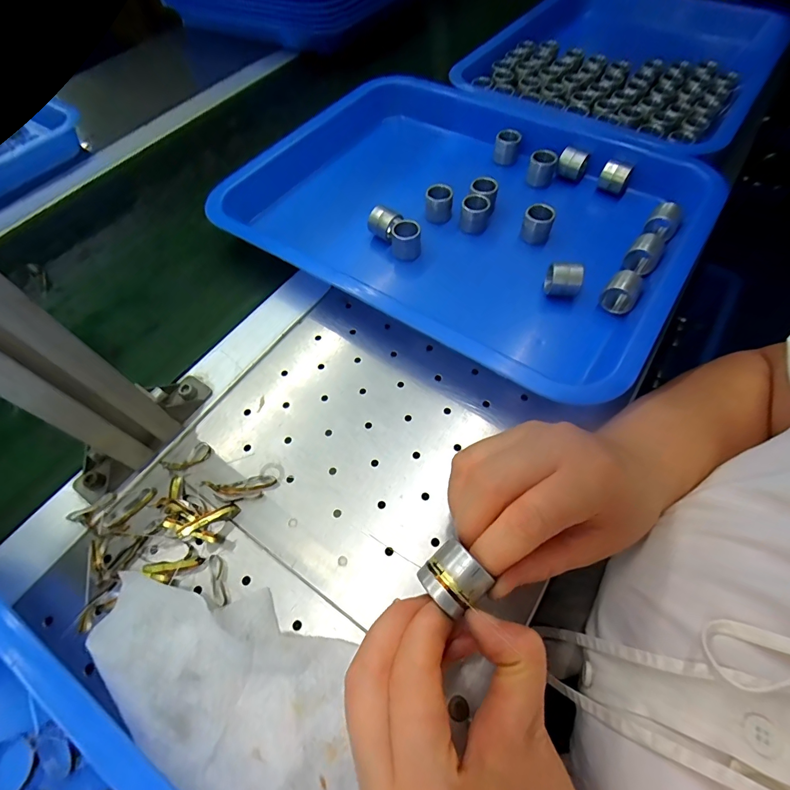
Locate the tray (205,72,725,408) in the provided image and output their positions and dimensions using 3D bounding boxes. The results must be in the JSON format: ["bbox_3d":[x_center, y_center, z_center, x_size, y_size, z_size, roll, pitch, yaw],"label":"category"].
[{"bbox_3d":[0.061,-0.172,0.373,0.368,0.041,0.305,31,66,18],"label":"tray"}]

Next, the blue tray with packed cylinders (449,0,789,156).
[{"bbox_3d":[0.293,-0.410,0.526,0.307,0.071,0.401,35,67,20],"label":"blue tray with packed cylinders"}]

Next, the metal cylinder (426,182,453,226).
[{"bbox_3d":[0.041,-0.176,0.378,0.023,0.027,0.026,-1,60,1],"label":"metal cylinder"}]

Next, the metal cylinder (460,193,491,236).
[{"bbox_3d":[0.073,-0.164,0.371,0.024,0.023,0.031,12,61,9],"label":"metal cylinder"}]

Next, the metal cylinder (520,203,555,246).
[{"bbox_3d":[0.126,-0.150,0.360,0.024,0.027,0.027,16,62,11],"label":"metal cylinder"}]

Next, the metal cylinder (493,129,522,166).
[{"bbox_3d":[0.117,-0.261,0.426,0.024,0.025,0.022,10,61,8],"label":"metal cylinder"}]

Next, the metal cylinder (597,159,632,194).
[{"bbox_3d":[0.213,-0.212,0.396,0.024,0.032,0.032,25,64,15],"label":"metal cylinder"}]

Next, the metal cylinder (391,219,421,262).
[{"bbox_3d":[0.010,-0.136,0.358,0.024,0.030,0.025,-3,60,0],"label":"metal cylinder"}]

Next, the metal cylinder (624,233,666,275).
[{"bbox_3d":[0.207,-0.117,0.335,0.024,0.022,0.027,28,65,17],"label":"metal cylinder"}]

